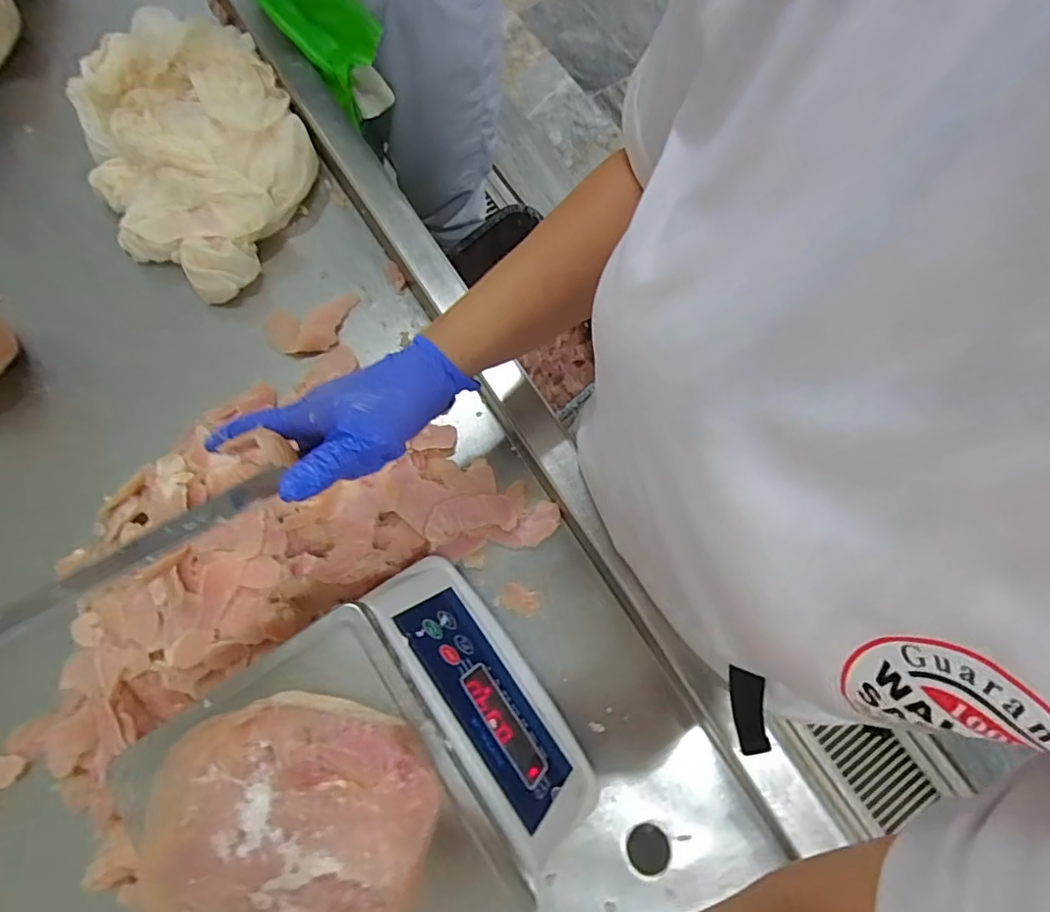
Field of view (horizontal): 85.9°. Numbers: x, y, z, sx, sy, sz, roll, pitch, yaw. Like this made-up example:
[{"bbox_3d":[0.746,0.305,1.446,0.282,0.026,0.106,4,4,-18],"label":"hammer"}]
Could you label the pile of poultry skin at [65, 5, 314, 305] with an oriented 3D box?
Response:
[{"bbox_3d":[-0.344,-0.320,0.579,0.215,0.078,0.304,-24,75,-7],"label":"pile of poultry skin"}]

